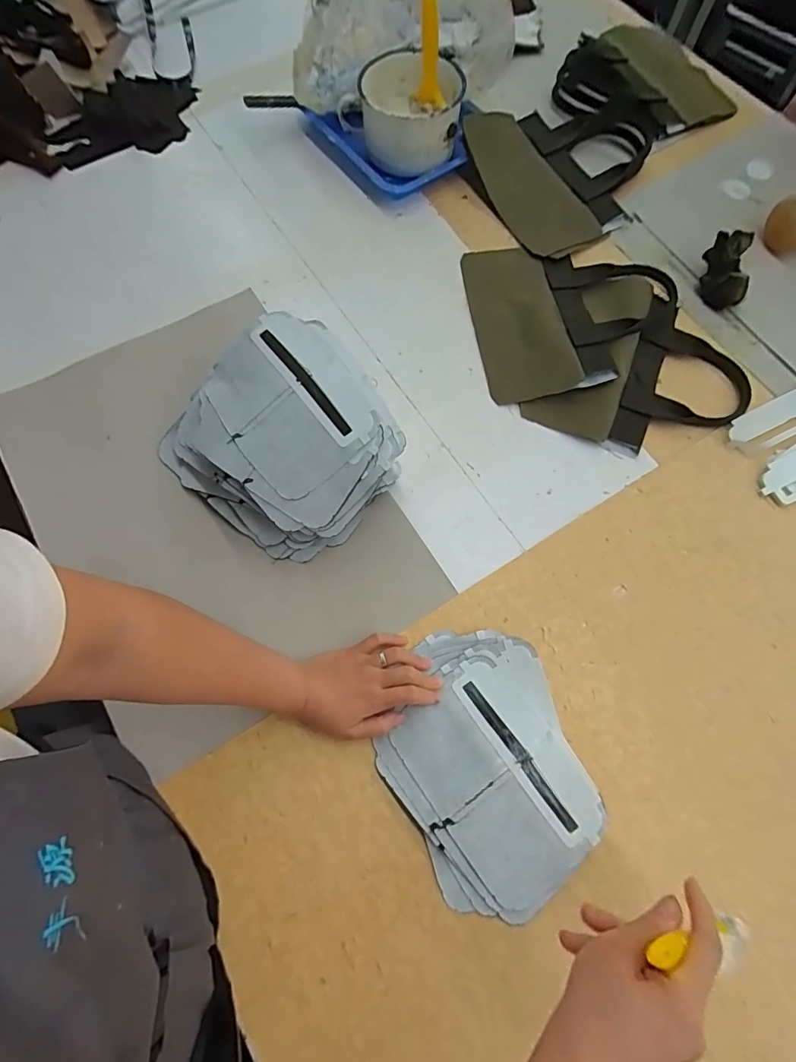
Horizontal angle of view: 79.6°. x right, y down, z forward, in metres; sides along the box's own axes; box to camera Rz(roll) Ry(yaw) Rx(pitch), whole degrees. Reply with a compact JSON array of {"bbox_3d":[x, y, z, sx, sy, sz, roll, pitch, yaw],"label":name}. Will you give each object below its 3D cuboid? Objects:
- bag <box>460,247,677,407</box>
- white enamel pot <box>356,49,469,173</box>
[{"bbox_3d":[0.230,-0.296,0.642,0.255,0.033,0.247,-9,71,-1],"label":"bag"},{"bbox_3d":[0.020,-0.620,0.703,0.146,0.076,0.162,-2,70,-1],"label":"white enamel pot"}]

